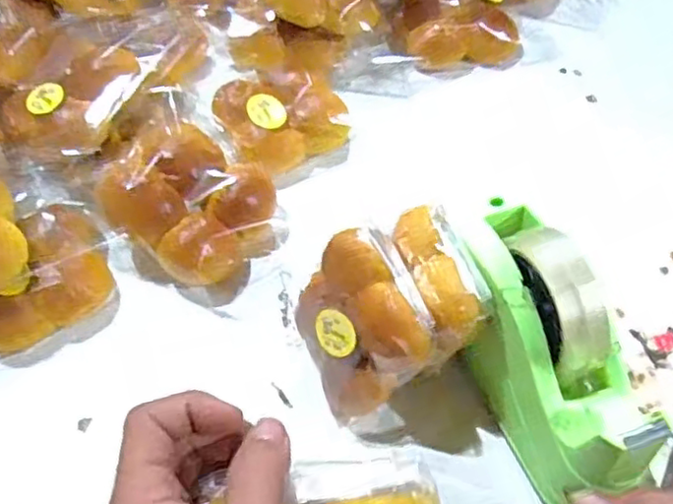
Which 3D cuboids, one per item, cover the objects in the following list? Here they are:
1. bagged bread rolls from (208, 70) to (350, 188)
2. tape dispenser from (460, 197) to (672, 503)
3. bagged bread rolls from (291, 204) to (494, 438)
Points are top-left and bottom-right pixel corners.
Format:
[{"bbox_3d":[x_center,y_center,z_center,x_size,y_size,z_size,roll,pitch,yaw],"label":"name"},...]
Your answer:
[{"bbox_3d":[-0.039,-0.111,0.564,0.109,0.043,0.102,1,58,-1],"label":"bagged bread rolls"},{"bbox_3d":[0.136,0.066,0.403,0.061,0.114,0.154,-21,61,-14],"label":"tape dispenser"},{"bbox_3d":[0.033,0.043,0.435,0.104,0.103,0.109,-19,60,-13],"label":"bagged bread rolls"}]

